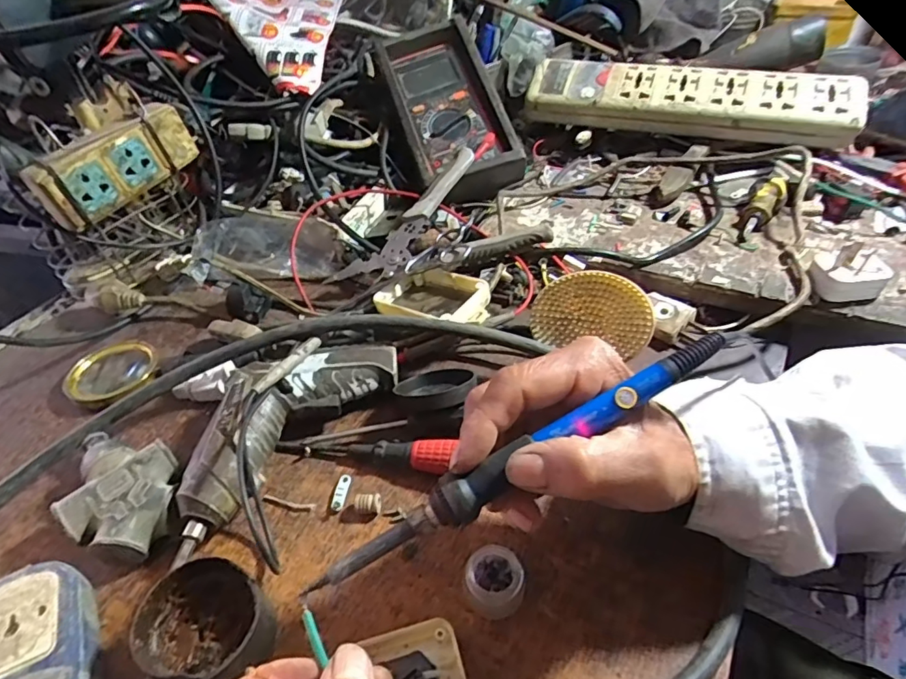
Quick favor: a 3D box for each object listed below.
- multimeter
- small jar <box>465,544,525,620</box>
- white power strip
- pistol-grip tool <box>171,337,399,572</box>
[{"bbox_3d":[-0.015,-0.265,0.586,0.118,0.064,0.245,-17,73,-11],"label":"multimeter"},{"bbox_3d":[0.023,0.136,0.296,0.032,0.021,0.032,-3,45,3],"label":"small jar"},{"bbox_3d":[0.267,-0.282,0.617,0.346,0.058,0.084,10,47,15],"label":"white power strip"},{"bbox_3d":[-0.114,0.060,0.351,0.094,0.042,0.176,13,48,18],"label":"pistol-grip tool"}]

